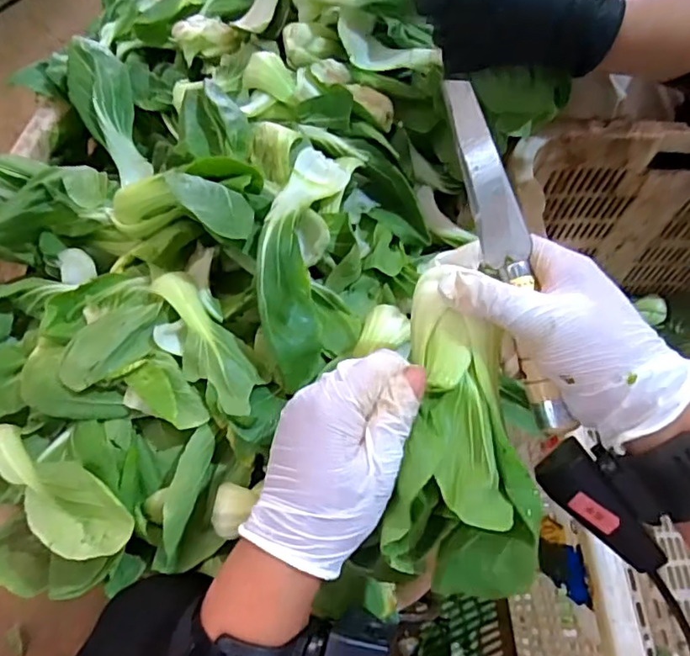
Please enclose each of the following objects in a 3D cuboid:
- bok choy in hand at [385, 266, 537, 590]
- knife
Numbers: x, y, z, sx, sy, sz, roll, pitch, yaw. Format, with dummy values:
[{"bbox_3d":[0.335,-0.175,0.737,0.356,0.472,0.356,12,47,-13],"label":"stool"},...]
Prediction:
[{"bbox_3d":[0.050,0.052,0.288,0.082,0.041,0.158,-2,78,-4],"label":"bok choy in hand"},{"bbox_3d":[0.090,-0.040,0.315,0.019,0.021,0.196,-13,85,-9],"label":"knife"}]

